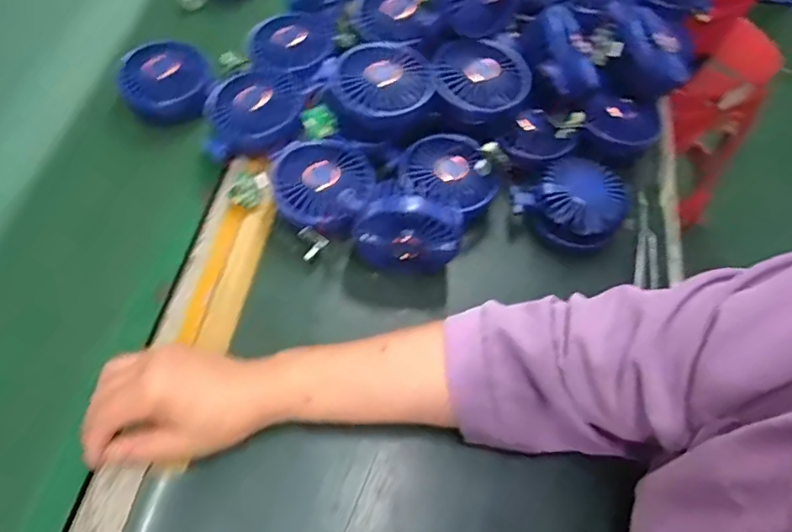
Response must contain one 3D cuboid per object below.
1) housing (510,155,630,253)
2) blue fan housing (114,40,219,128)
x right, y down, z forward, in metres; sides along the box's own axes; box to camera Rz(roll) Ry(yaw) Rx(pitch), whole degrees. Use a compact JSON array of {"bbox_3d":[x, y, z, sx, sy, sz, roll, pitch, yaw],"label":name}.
[{"bbox_3d":[0.167,-0.063,0.542,0.090,0.038,0.090,2,58,-3],"label":"housing"},{"bbox_3d":[-0.231,-0.183,0.589,0.087,0.033,0.084,-19,83,-21],"label":"blue fan housing"}]

